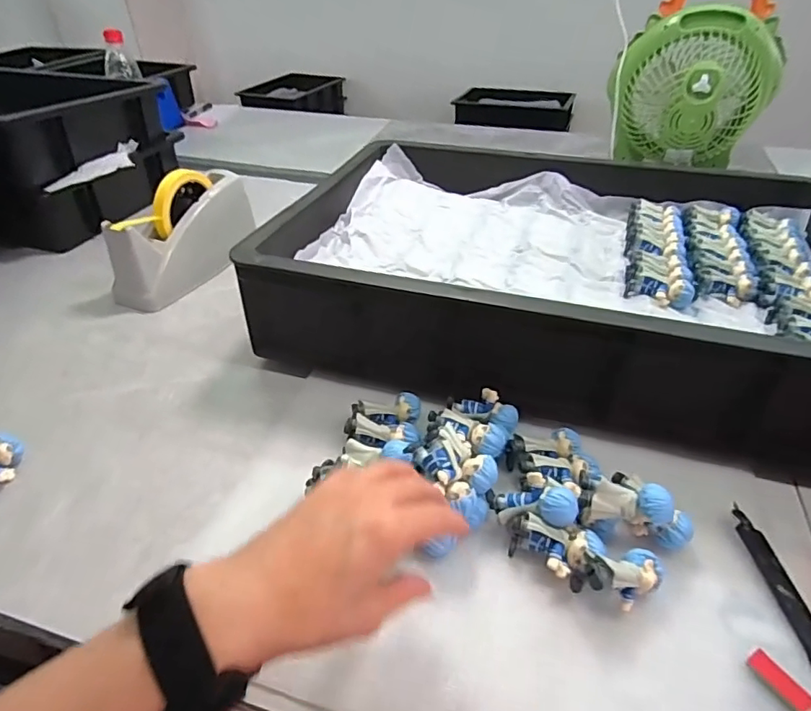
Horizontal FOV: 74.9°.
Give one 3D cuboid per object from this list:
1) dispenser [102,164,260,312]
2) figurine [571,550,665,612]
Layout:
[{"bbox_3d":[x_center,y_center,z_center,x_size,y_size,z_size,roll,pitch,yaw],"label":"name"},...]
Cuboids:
[{"bbox_3d":[-0.287,-0.159,0.686,0.061,0.120,0.214,15,41,19],"label":"dispenser"},{"bbox_3d":[0.139,0.143,0.344,0.059,0.029,0.029,4,36,-16],"label":"figurine"}]

